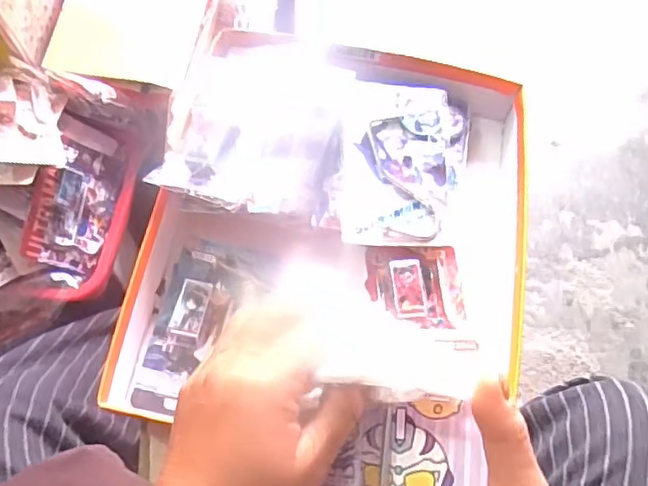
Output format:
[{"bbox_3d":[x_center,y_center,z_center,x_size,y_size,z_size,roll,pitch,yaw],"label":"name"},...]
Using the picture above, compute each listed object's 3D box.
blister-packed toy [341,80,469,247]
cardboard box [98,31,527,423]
[{"bbox_3d":[0.064,-0.065,0.461,0.098,0.022,0.140,2,67,0],"label":"blister-packed toy"},{"bbox_3d":[0.013,-0.014,0.434,0.272,0.067,0.325,9,67,3],"label":"cardboard box"}]

